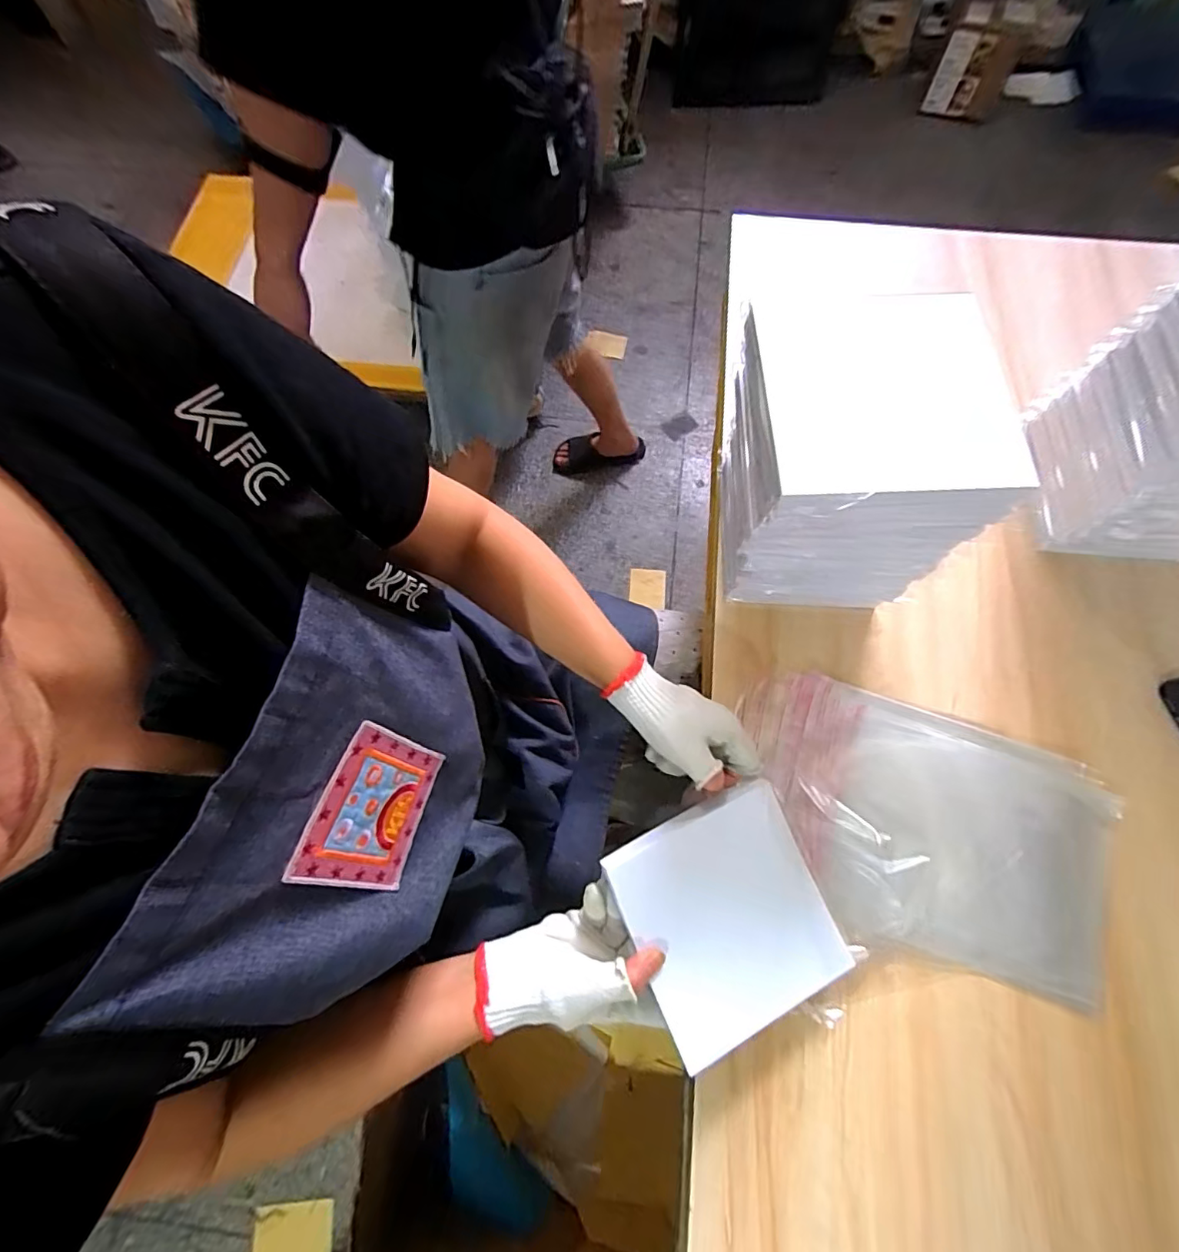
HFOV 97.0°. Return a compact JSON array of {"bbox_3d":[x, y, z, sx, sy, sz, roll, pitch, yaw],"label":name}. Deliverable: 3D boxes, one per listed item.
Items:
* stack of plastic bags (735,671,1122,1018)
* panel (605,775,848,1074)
[{"bbox_3d":[0.289,0.173,0.457,0.318,0.015,0.207,16,73,7],"label":"stack of plastic bags"},{"bbox_3d":[0.105,0.217,0.397,0.148,0.010,0.151,-21,76,-11],"label":"panel"}]

